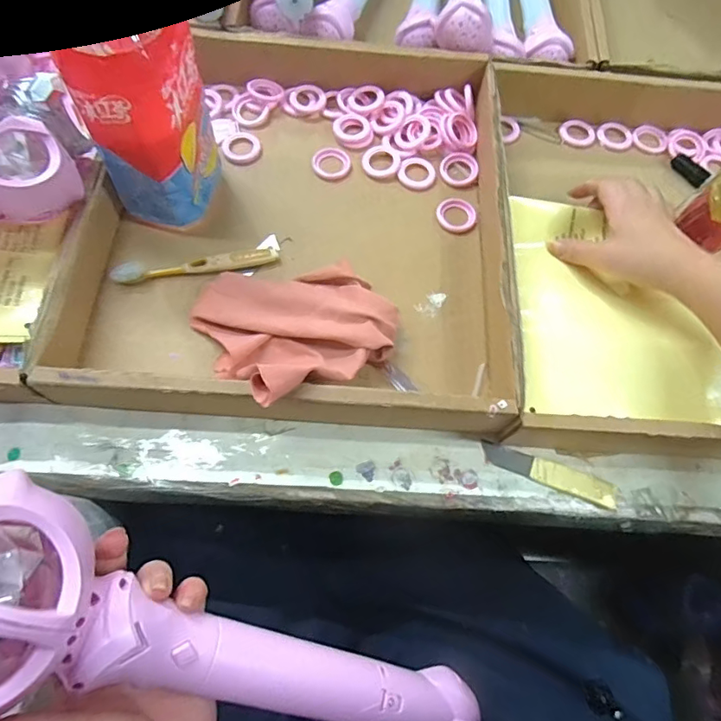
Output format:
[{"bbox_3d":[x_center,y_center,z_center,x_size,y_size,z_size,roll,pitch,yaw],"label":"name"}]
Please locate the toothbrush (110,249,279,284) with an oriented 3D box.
[{"bbox_3d":[-0.140,-0.084,0.446,0.136,0.011,0.018,-12,68,-8],"label":"toothbrush"}]

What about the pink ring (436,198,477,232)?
[{"bbox_3d":[0.092,-0.138,0.494,0.035,0.005,0.036,1,67,-3],"label":"pink ring"}]

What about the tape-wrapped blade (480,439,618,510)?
[{"bbox_3d":[0.147,0.088,0.406,0.106,0.005,0.019,20,68,6],"label":"tape-wrapped blade"}]

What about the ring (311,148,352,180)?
[{"bbox_3d":[-0.028,-0.194,0.509,0.037,0.004,0.038,1,67,-3],"label":"ring"}]

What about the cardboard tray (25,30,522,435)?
[{"bbox_3d":[-0.049,-0.136,0.454,0.344,0.068,0.374,2,67,-2],"label":"cardboard tray"}]

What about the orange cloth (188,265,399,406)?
[{"bbox_3d":[-0.057,-0.041,0.407,0.132,0.076,0.145,-40,74,-17],"label":"orange cloth"}]

